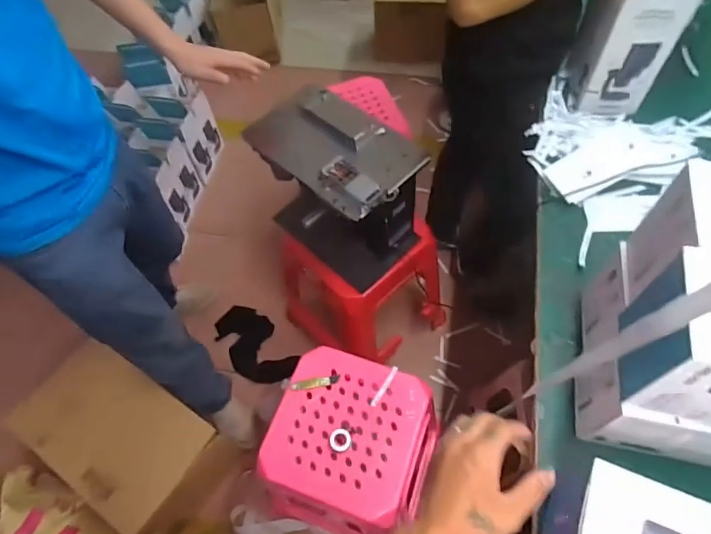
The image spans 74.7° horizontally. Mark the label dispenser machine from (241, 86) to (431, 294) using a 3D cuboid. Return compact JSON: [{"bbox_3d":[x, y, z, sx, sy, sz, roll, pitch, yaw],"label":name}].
[{"bbox_3d":[-0.038,-0.174,1.060,0.217,0.343,0.358,-40,65,-19],"label":"label dispenser machine"}]

